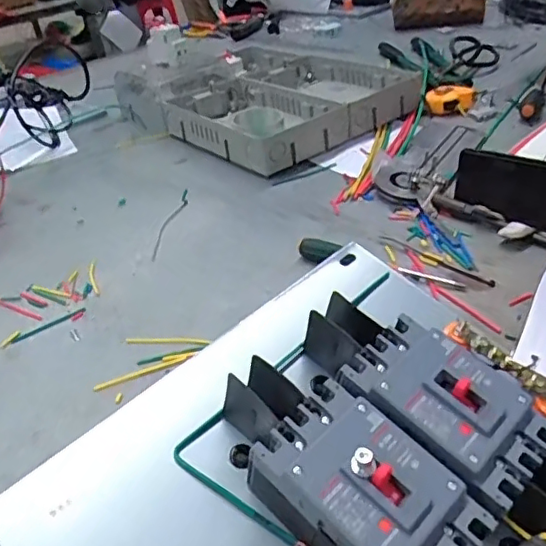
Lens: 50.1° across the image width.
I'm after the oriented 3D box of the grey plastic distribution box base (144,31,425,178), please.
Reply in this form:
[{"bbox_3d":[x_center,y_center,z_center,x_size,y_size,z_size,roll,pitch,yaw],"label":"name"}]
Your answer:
[{"bbox_3d":[-0.014,-0.345,1.068,0.363,0.106,0.458,-27,43,-30],"label":"grey plastic distribution box base"}]

